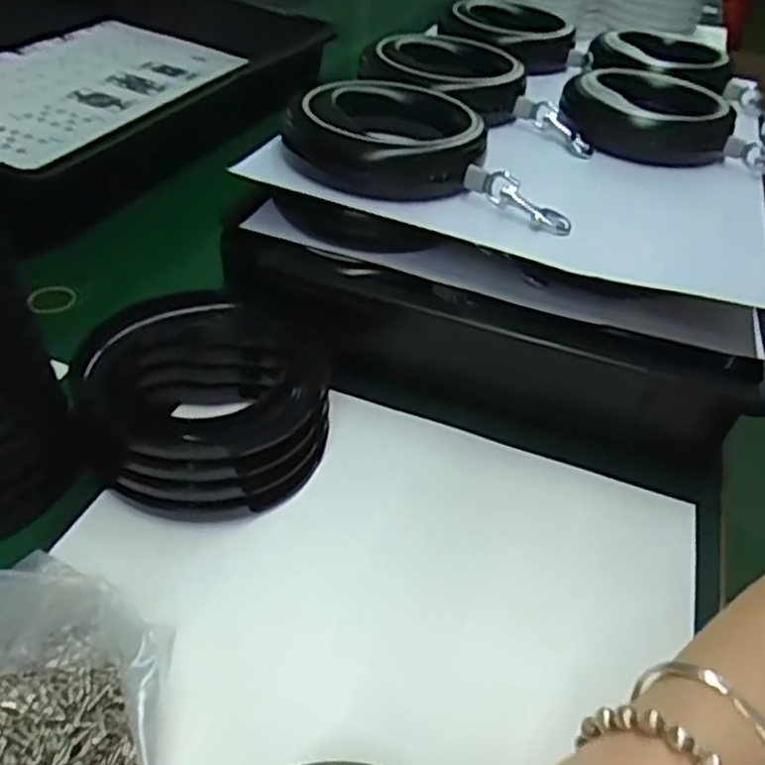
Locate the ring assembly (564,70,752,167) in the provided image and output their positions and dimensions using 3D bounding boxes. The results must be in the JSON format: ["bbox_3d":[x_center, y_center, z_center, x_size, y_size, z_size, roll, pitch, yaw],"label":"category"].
[{"bbox_3d":[0.208,-0.214,0.583,0.128,0.034,0.119,10,40,6],"label":"ring assembly"}]

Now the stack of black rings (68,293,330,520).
[{"bbox_3d":[-0.097,0.009,0.414,0.130,0.056,0.137,-3,41,-9],"label":"stack of black rings"}]

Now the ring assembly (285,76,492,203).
[{"bbox_3d":[0.001,-0.161,0.488,0.126,0.045,0.120,3,40,-2],"label":"ring assembly"}]

